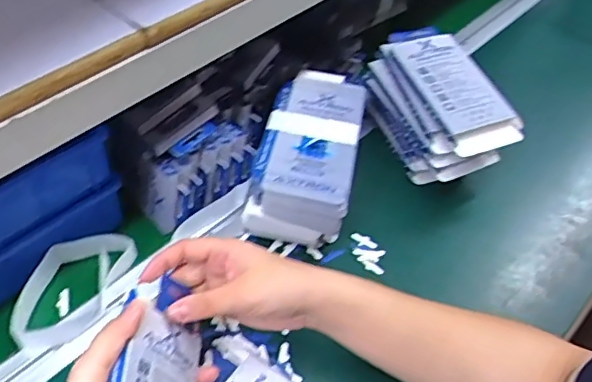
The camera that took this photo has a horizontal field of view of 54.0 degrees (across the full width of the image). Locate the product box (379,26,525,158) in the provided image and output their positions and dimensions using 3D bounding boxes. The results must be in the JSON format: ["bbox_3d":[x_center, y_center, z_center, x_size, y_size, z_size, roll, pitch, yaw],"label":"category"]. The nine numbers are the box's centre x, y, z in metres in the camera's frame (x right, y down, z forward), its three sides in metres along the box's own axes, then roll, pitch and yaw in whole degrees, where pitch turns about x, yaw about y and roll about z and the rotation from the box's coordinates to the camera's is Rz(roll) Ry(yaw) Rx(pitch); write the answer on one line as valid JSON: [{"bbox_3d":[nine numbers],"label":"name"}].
[{"bbox_3d":[0.165,-0.114,0.630,0.084,0.027,0.179,-21,63,-19],"label":"product box"}]

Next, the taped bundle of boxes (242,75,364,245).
[{"bbox_3d":[0.017,-0.039,0.610,0.096,0.069,0.194,12,50,7],"label":"taped bundle of boxes"}]

